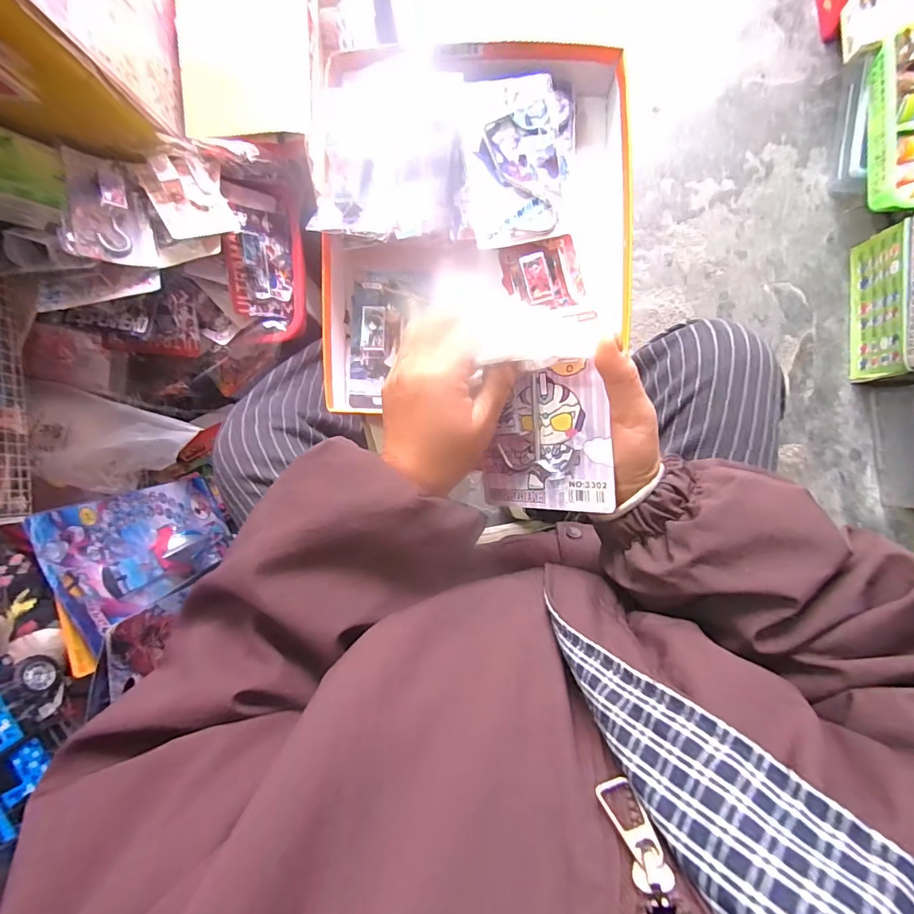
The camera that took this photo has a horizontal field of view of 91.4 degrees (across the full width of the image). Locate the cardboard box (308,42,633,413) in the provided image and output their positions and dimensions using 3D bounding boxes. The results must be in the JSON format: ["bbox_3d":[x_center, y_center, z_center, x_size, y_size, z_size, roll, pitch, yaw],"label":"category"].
[{"bbox_3d":[0.016,-0.195,0.388,0.272,0.067,0.325,0,92,4],"label":"cardboard box"}]

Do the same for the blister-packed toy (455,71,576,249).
[{"bbox_3d":[0.056,-0.260,0.387,0.098,0.022,0.140,-8,91,4],"label":"blister-packed toy"}]

